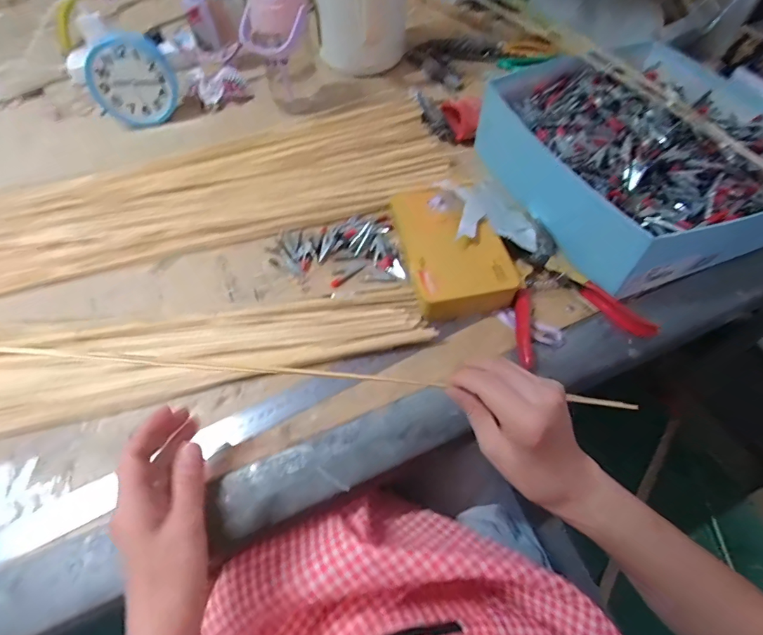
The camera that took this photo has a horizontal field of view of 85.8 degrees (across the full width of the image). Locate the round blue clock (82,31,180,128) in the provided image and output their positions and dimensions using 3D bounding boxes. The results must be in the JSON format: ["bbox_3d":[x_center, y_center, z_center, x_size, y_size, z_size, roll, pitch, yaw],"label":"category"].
[{"bbox_3d":[-0.373,-0.353,0.615,0.115,0.109,0.032,-15,58,-8],"label":"round blue clock"}]

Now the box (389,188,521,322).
[{"bbox_3d":[0.076,-0.080,0.469,0.107,0.042,0.175,-12,58,-7],"label":"box"}]

